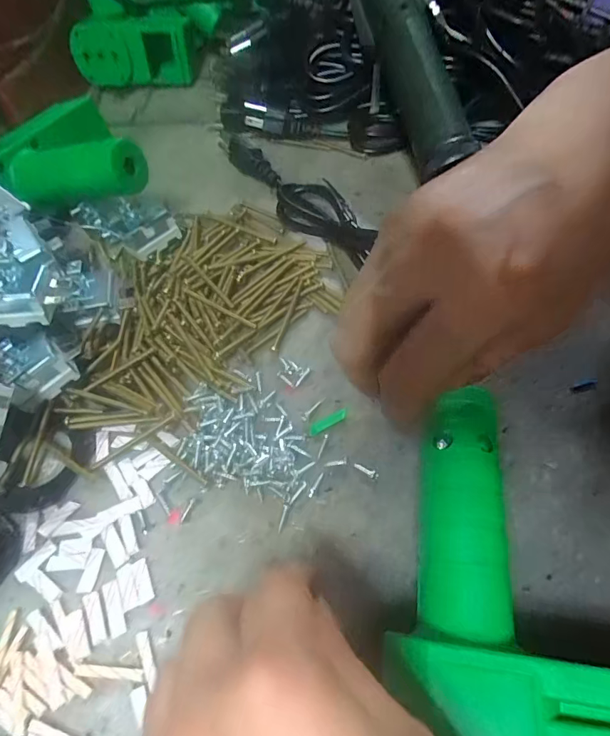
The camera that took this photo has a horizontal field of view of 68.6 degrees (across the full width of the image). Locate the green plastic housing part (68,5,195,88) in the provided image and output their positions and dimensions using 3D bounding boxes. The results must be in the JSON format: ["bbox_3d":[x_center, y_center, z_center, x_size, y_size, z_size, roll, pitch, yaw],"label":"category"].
[{"bbox_3d":[-0.171,-0.325,0.458,0.116,0.061,0.044,0,57,4],"label":"green plastic housing part"}]

